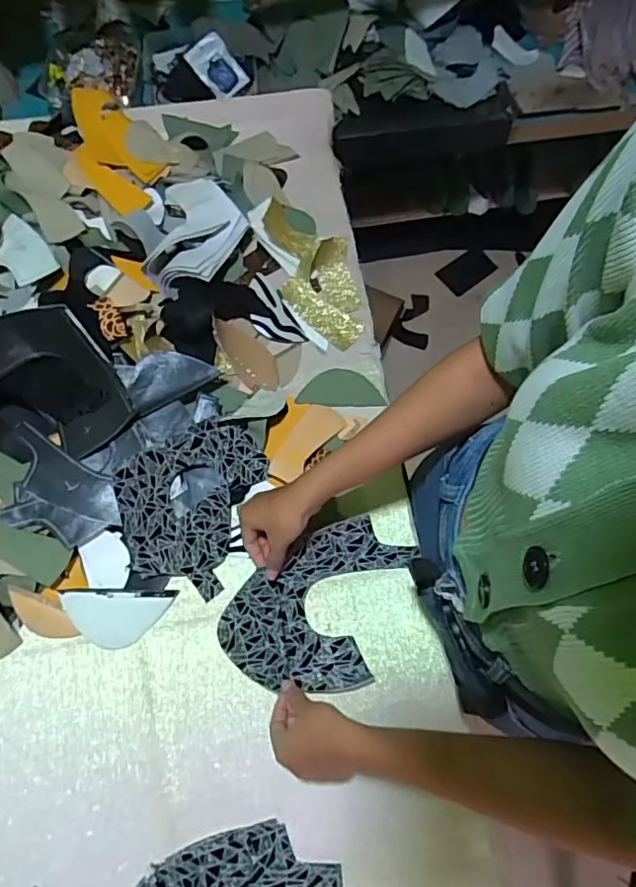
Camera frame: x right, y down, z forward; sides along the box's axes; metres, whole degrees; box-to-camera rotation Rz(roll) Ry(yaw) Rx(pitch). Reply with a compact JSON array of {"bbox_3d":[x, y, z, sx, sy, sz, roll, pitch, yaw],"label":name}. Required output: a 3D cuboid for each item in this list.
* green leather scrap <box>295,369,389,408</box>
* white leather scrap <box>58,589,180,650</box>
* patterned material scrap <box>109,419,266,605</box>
[{"bbox_3d":[0.030,-0.074,0.731,0.111,0.006,0.052,1,73,-3],"label":"green leather scrap"},{"bbox_3d":[-0.227,0.197,0.623,0.123,0.011,0.061,1,71,-1],"label":"white leather scrap"},{"bbox_3d":[-0.156,0.060,0.649,0.150,0.012,0.192,23,78,-10],"label":"patterned material scrap"}]

